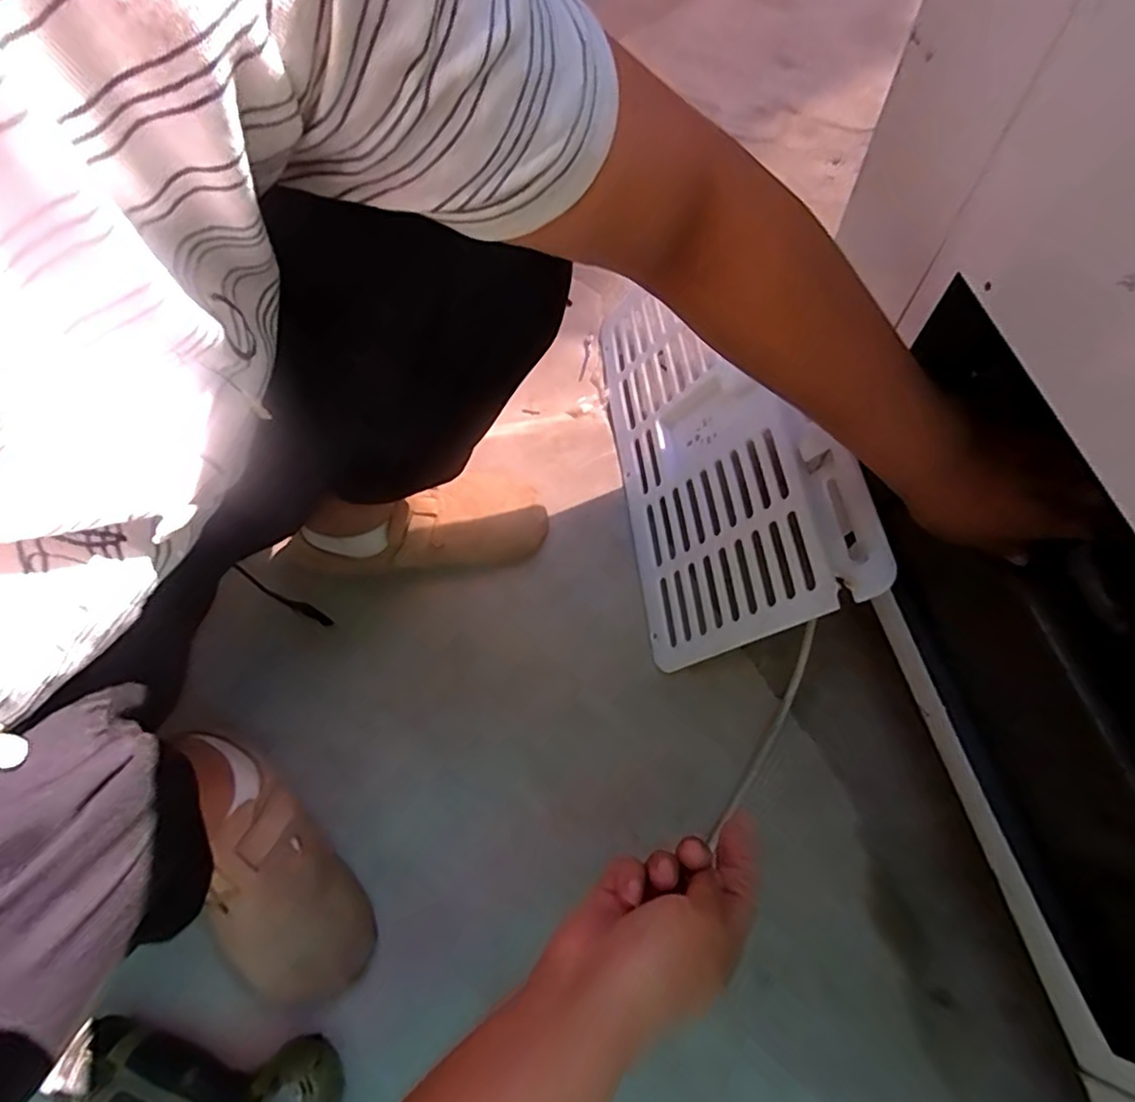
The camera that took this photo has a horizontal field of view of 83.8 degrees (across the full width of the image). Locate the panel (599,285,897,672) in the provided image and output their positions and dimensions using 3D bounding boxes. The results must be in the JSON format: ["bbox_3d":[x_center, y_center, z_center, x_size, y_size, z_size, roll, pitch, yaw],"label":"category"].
[{"bbox_3d":[0.135,-0.115,0.607,0.023,0.221,0.419,14,56,-38],"label":"panel"}]

